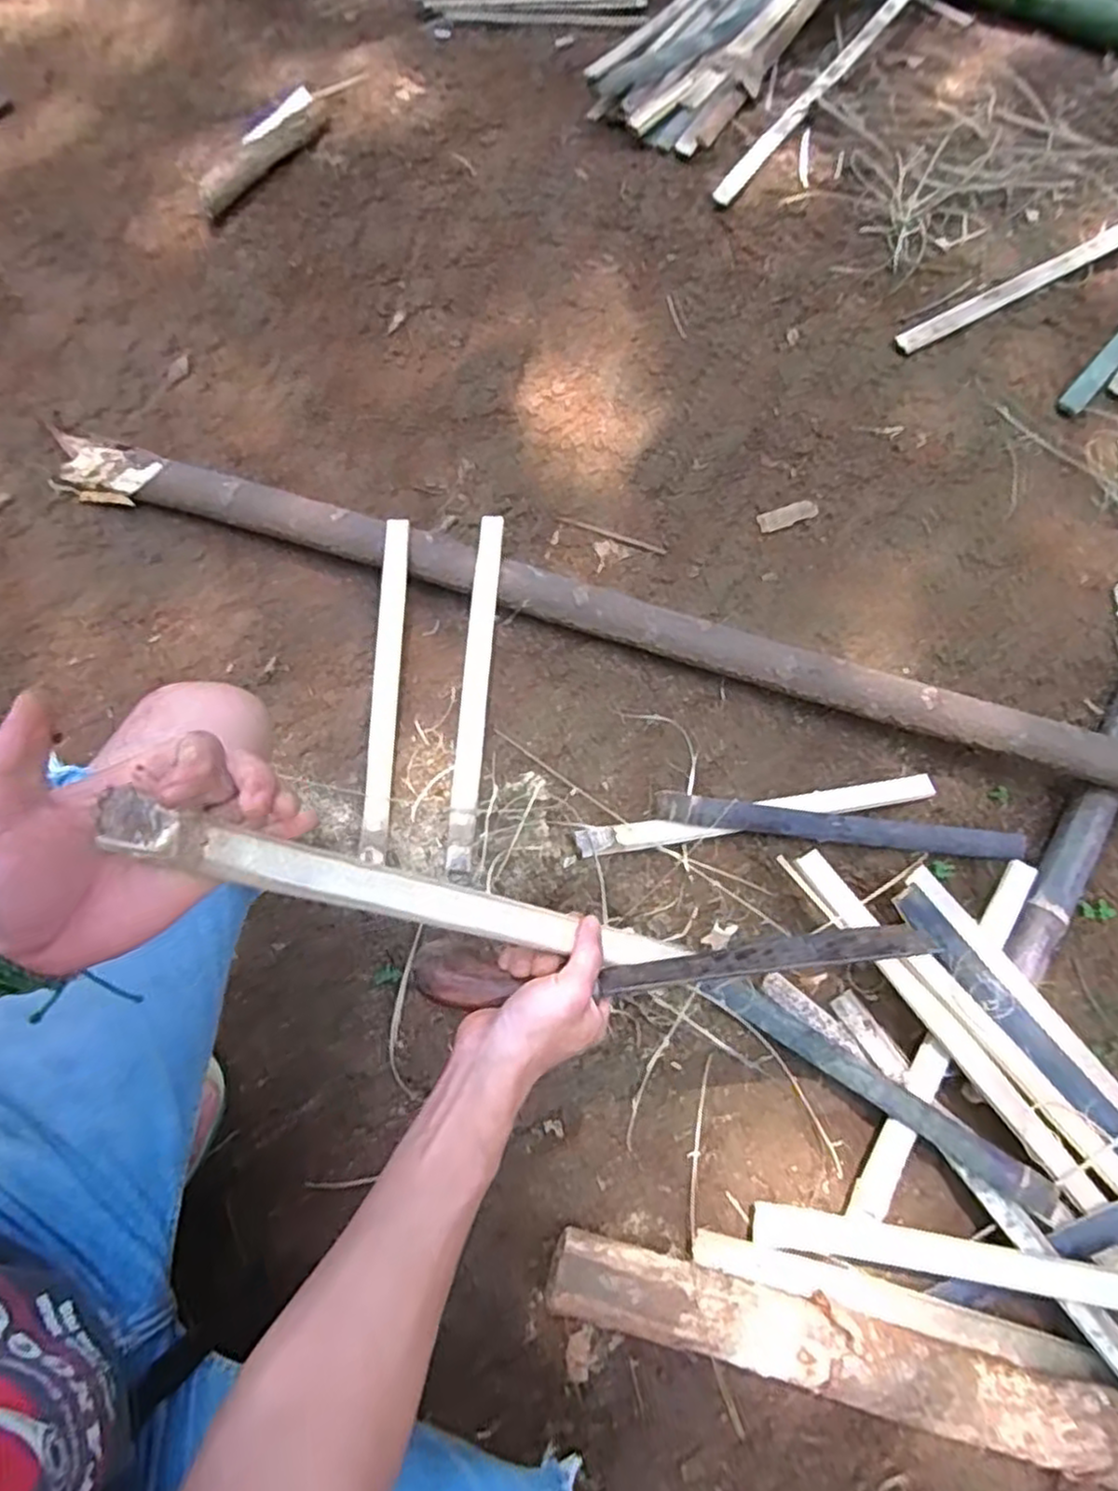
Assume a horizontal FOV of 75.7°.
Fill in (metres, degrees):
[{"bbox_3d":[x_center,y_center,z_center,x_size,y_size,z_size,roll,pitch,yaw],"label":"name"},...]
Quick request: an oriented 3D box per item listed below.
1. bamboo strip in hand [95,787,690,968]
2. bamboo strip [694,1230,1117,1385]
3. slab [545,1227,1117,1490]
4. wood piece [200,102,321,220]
[{"bbox_3d":[-0.074,0.095,0.432,0.355,0.009,0.027,24,64,-36],"label":"bamboo strip in hand"},{"bbox_3d":[0.303,0.503,0.645,0.361,0.021,0.028,15,69,4],"label":"bamboo strip"},{"bbox_3d":[0.276,0.538,0.618,0.586,0.054,0.078,15,65,2],"label":"slab"},{"bbox_3d":[-0.495,-0.987,1.203,0.071,0.036,0.280,35,72,11],"label":"wood piece"}]

